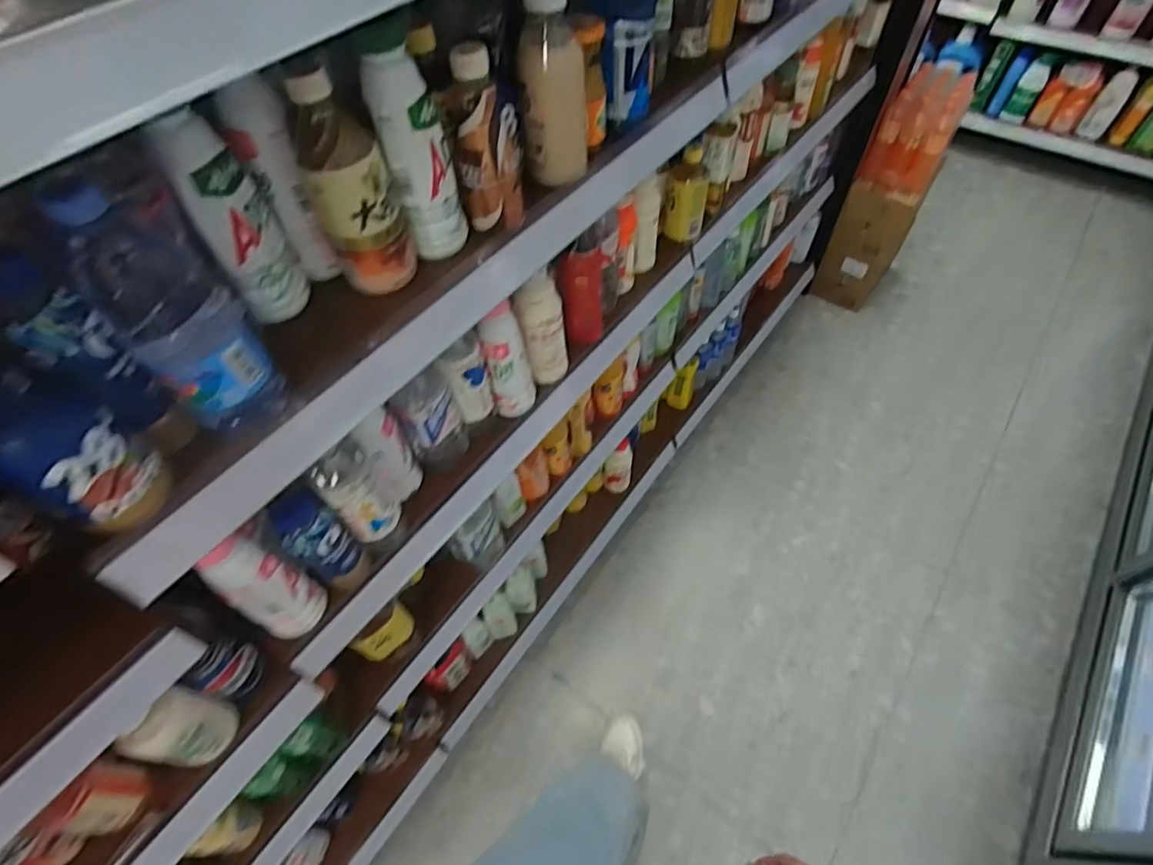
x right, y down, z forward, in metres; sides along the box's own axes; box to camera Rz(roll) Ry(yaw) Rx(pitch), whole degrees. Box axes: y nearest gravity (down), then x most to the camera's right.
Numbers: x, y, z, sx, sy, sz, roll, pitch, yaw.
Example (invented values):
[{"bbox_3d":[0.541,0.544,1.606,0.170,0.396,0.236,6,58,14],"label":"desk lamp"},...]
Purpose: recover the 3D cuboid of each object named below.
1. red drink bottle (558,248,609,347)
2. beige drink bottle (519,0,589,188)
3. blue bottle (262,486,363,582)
[{"bbox_3d":[0.011,-0.193,0.831,0.065,0.149,0.061,-5,56,-2],"label":"red drink bottle"},{"bbox_3d":[-0.021,-0.357,0.573,0.066,0.171,0.078,-1,56,1],"label":"beige drink bottle"},{"bbox_3d":[-0.296,0.111,0.613,0.068,0.120,0.060,30,62,20],"label":"blue bottle"}]

